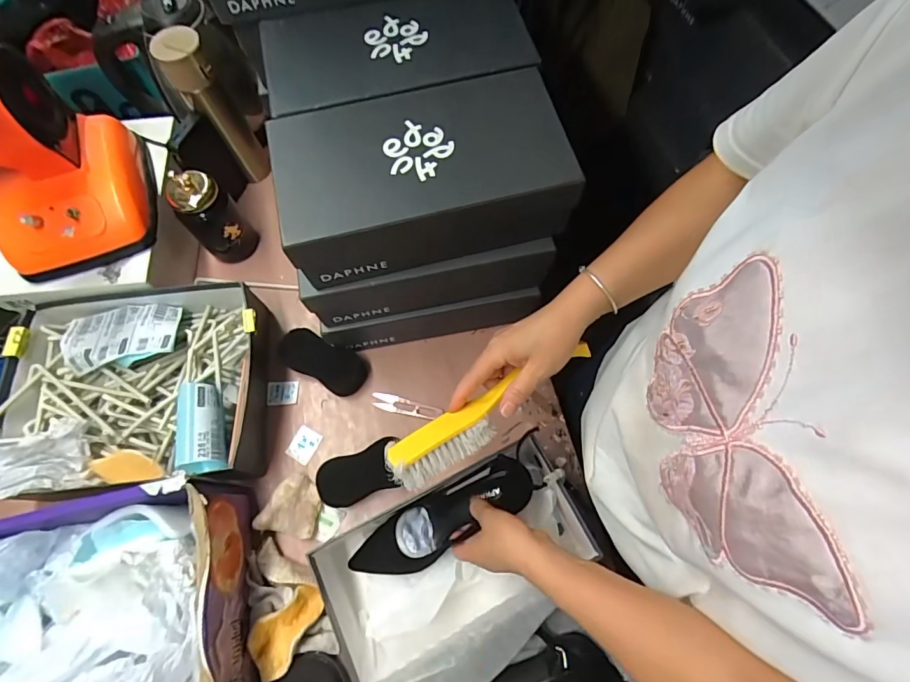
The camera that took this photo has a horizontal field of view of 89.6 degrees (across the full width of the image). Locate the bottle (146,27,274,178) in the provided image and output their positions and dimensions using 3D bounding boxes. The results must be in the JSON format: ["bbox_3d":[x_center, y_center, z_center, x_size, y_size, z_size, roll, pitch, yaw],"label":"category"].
[{"bbox_3d":[-0.356,-0.341,0.690,0.063,0.231,0.056,-35,73,-11],"label":"bottle"}]

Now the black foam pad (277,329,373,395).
[{"bbox_3d":[-0.193,0.029,0.671,0.127,0.029,0.061,25,72,10],"label":"black foam pad"}]

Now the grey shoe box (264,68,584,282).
[{"bbox_3d":[-0.035,-0.180,0.497,0.289,0.100,0.160,-13,70,-4],"label":"grey shoe box"}]

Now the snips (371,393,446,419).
[{"bbox_3d":[-0.068,0.094,0.656,0.103,0.007,0.024,12,70,6],"label":"snips"}]

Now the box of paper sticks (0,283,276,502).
[{"bbox_3d":[-0.421,0.064,0.618,0.323,0.108,0.267,-6,70,-1],"label":"box of paper sticks"}]

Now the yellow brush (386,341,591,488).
[{"bbox_3d":[0.034,0.063,0.443,0.222,0.025,0.049,-32,72,-11],"label":"yellow brush"}]

